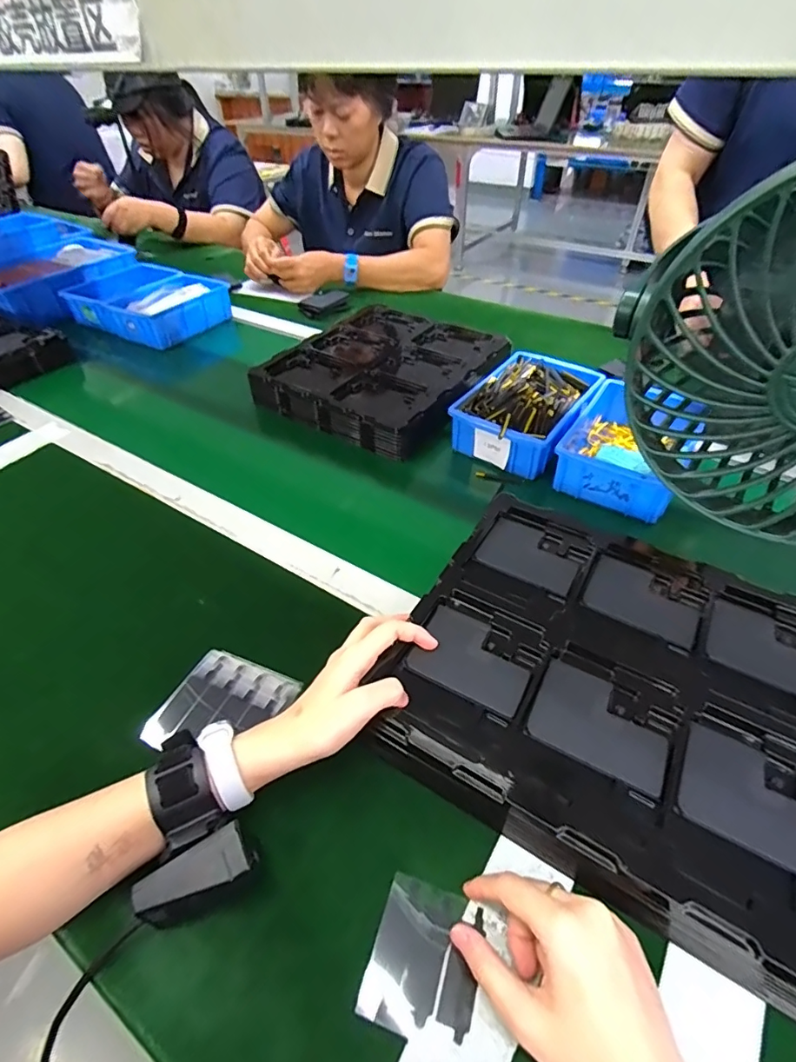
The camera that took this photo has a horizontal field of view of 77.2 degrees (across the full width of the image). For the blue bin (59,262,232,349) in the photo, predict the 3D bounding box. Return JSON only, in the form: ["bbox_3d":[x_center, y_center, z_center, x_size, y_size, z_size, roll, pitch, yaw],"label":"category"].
[{"bbox_3d":[-0.475,-0.438,0.953,0.238,0.053,0.228,28,52,26],"label":"blue bin"}]

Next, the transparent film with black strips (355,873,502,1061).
[{"bbox_3d":[0.019,0.257,0.297,0.067,0.004,0.071,14,47,14],"label":"transparent film with black strips"}]

